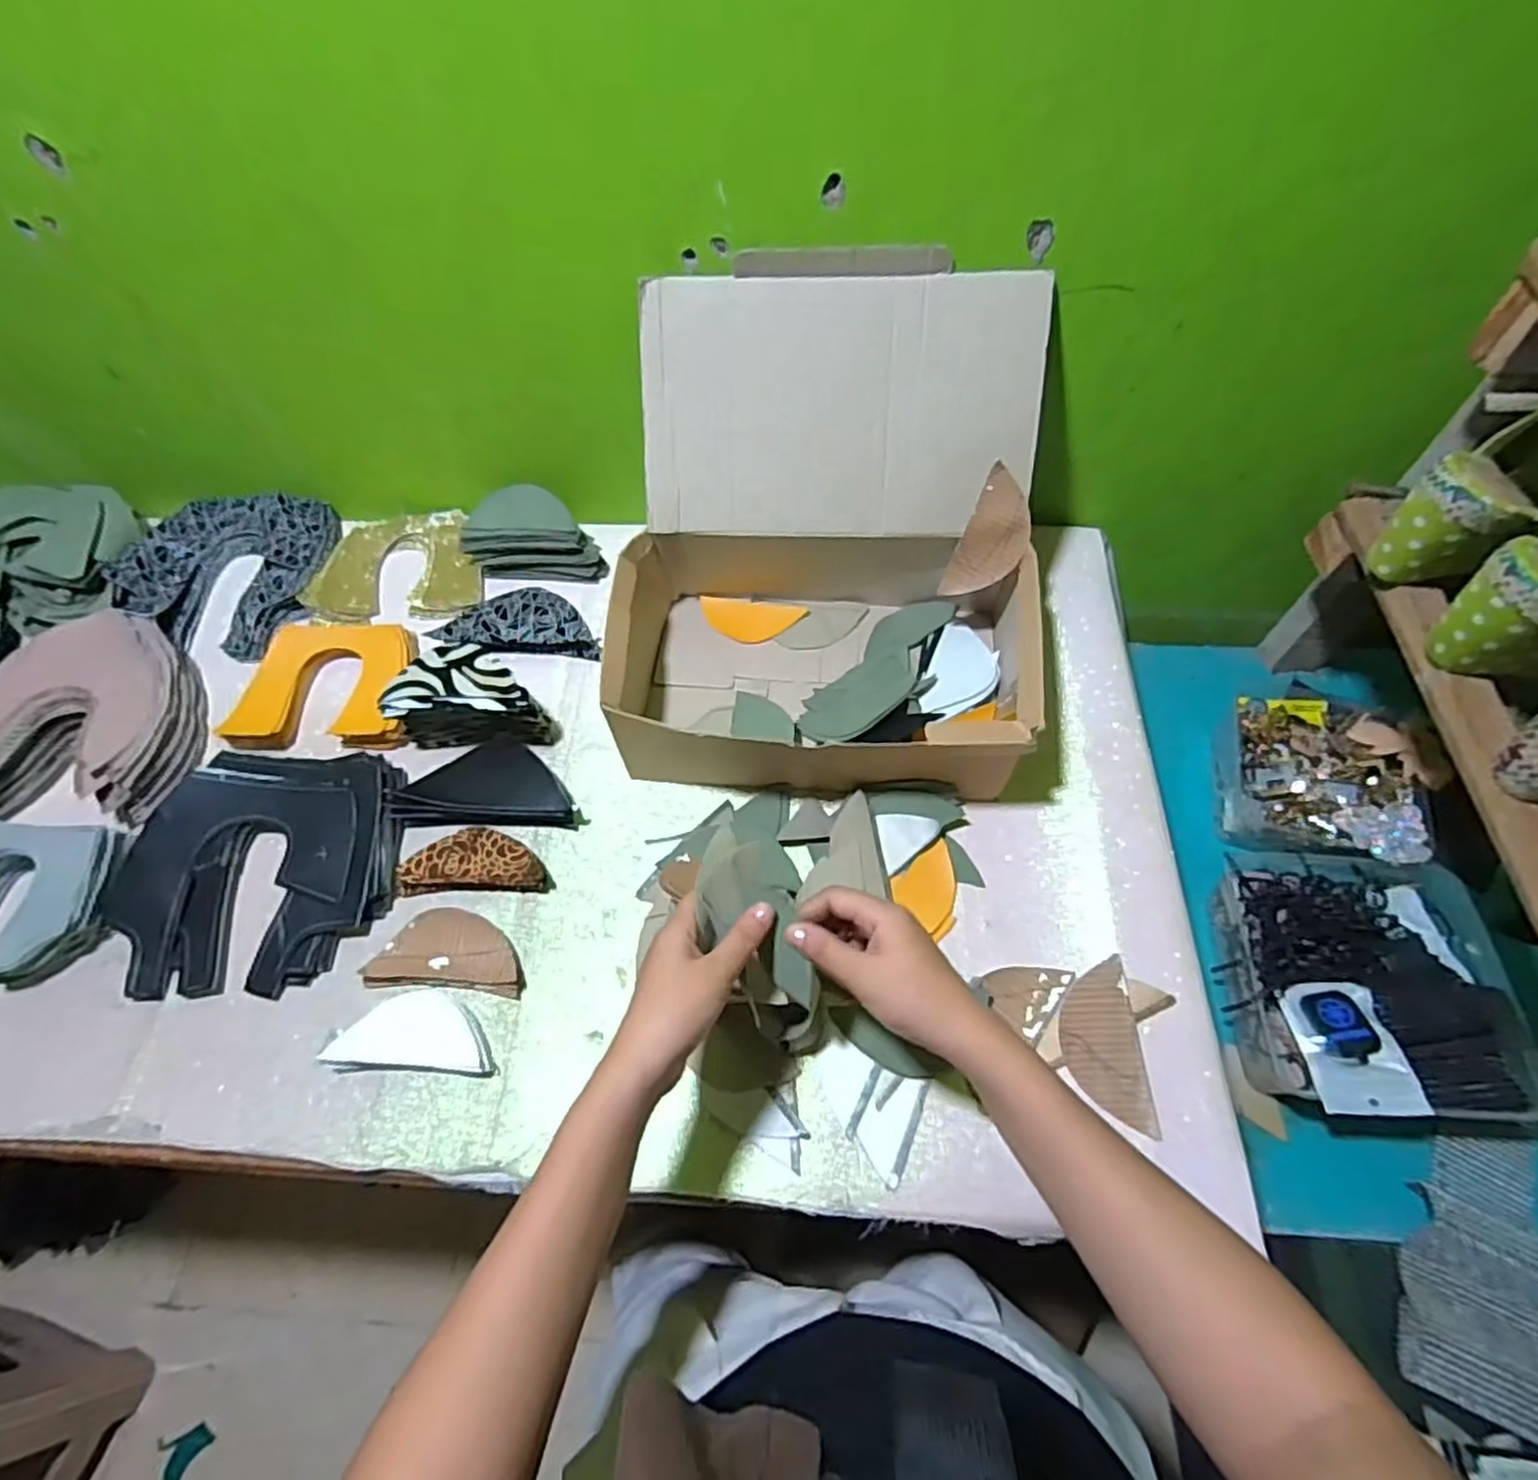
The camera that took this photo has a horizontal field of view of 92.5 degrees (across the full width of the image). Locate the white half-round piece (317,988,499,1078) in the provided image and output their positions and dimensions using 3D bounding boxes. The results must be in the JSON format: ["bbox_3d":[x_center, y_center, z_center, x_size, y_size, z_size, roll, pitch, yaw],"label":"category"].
[{"bbox_3d":[-0.254,0.210,0.531,0.117,0.015,0.055,1,59,2],"label":"white half-round piece"}]

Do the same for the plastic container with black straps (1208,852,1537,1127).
[{"bbox_3d":[0.490,0.196,0.603,0.197,0.067,0.212,6,60,5],"label":"plastic container with black straps"}]

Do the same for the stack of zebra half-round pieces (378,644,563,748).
[{"bbox_3d":[-0.253,-0.034,0.637,0.122,0.079,0.060,-1,59,0],"label":"stack of zebra half-round pieces"}]

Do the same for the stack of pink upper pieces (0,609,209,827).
[{"bbox_3d":[-0.602,-0.020,0.648,0.178,0.056,0.186,-6,59,-3],"label":"stack of pink upper pieces"}]

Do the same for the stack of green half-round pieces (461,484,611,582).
[{"bbox_3d":[-0.233,-0.207,0.741,0.138,0.057,0.069,8,60,6],"label":"stack of green half-round pieces"}]

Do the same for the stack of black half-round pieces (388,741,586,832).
[{"bbox_3d":[-0.233,0.039,0.617,0.150,0.035,0.066,0,59,1],"label":"stack of black half-round pieces"}]

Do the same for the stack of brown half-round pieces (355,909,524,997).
[{"bbox_3d":[-0.242,0.158,0.559,0.111,0.017,0.060,2,59,3],"label":"stack of brown half-round pieces"}]

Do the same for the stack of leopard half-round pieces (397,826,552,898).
[{"bbox_3d":[-0.236,0.098,0.594,0.116,0.023,0.049,0,59,1],"label":"stack of leopard half-round pieces"}]

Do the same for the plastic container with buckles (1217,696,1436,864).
[{"bbox_3d":[0.519,0.035,0.696,0.146,0.074,0.177,12,60,8],"label":"plastic container with buckles"}]

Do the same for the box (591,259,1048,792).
[{"bbox_3d":[0.045,-0.153,0.583,0.328,0.260,0.322,1,59,2],"label":"box"}]

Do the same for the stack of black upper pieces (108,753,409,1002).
[{"bbox_3d":[-0.409,0.101,0.587,0.213,0.039,0.188,-4,59,-1],"label":"stack of black upper pieces"}]

